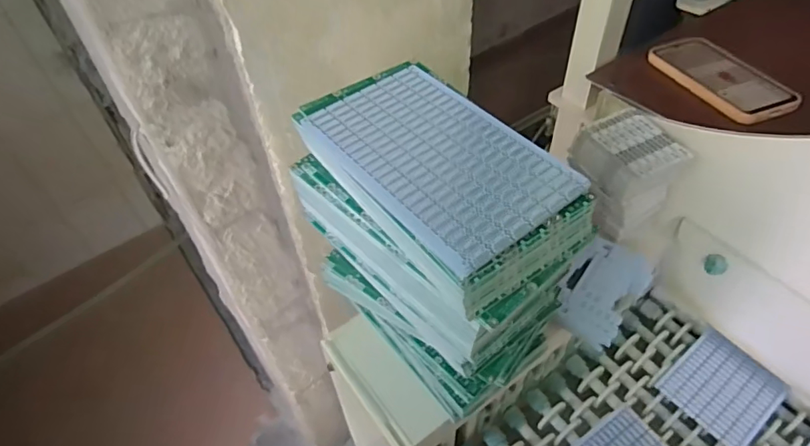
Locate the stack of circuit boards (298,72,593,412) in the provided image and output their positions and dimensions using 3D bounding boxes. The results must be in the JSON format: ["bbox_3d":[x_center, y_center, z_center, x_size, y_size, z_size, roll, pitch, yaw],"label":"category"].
[{"bbox_3d":[0.023,0.023,0.412,0.118,0.218,0.195,-37,57,-25],"label":"stack of circuit boards"}]

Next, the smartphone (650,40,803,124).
[{"bbox_3d":[0.359,-0.169,0.598,0.086,0.010,0.165,-21,47,-9],"label":"smartphone"}]

